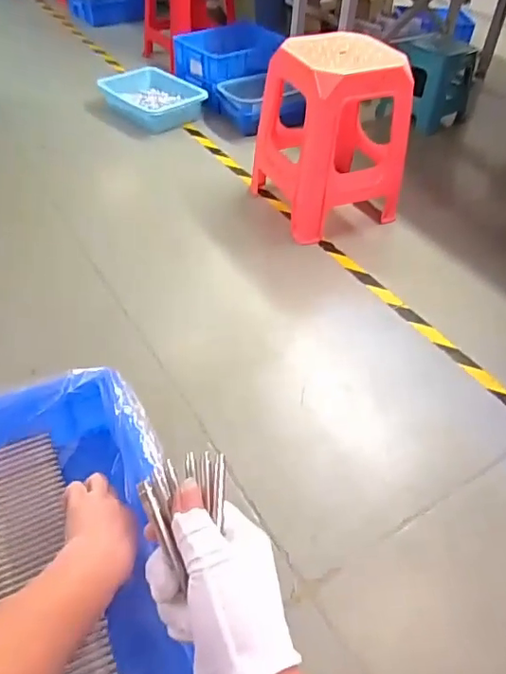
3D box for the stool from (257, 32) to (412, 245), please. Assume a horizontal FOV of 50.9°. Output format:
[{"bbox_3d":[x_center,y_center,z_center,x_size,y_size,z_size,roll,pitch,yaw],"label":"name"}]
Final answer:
[{"bbox_3d":[0.224,-0.581,1.517,0.322,0.456,0.367,-15,47,-17],"label":"stool"}]

